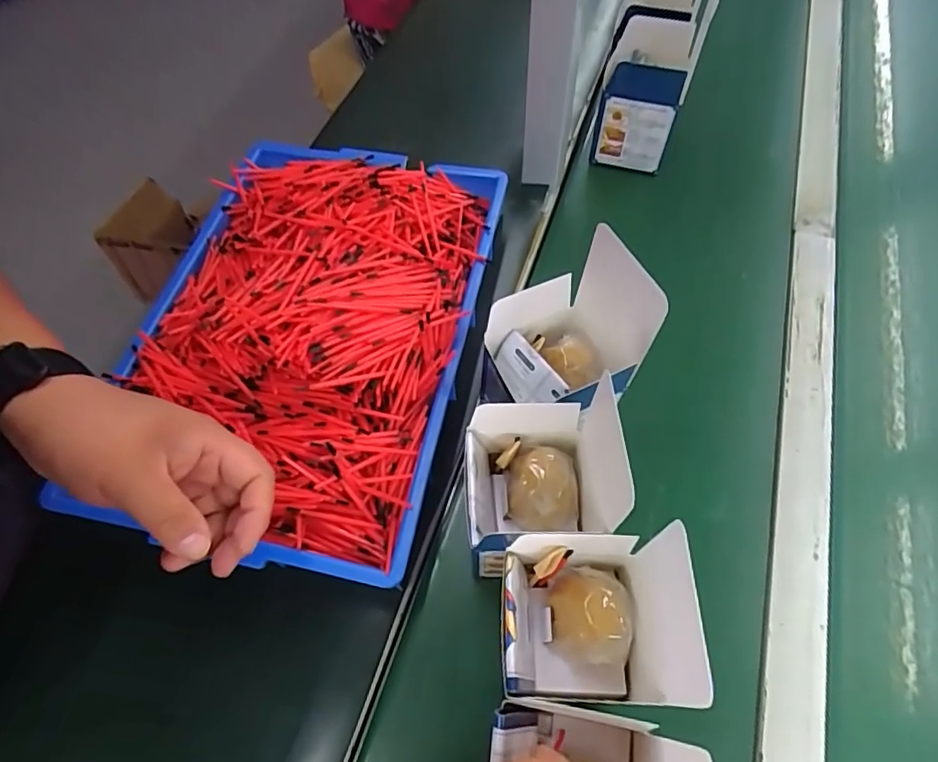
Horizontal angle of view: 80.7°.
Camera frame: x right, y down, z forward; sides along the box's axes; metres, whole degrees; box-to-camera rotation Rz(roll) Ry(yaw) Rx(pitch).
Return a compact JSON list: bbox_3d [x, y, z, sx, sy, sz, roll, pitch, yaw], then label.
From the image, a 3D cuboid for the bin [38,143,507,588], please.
[{"bbox_3d":[-0.142,-0.063,0.491,0.284,0.075,0.424,10,61,8],"label":"bin"}]

